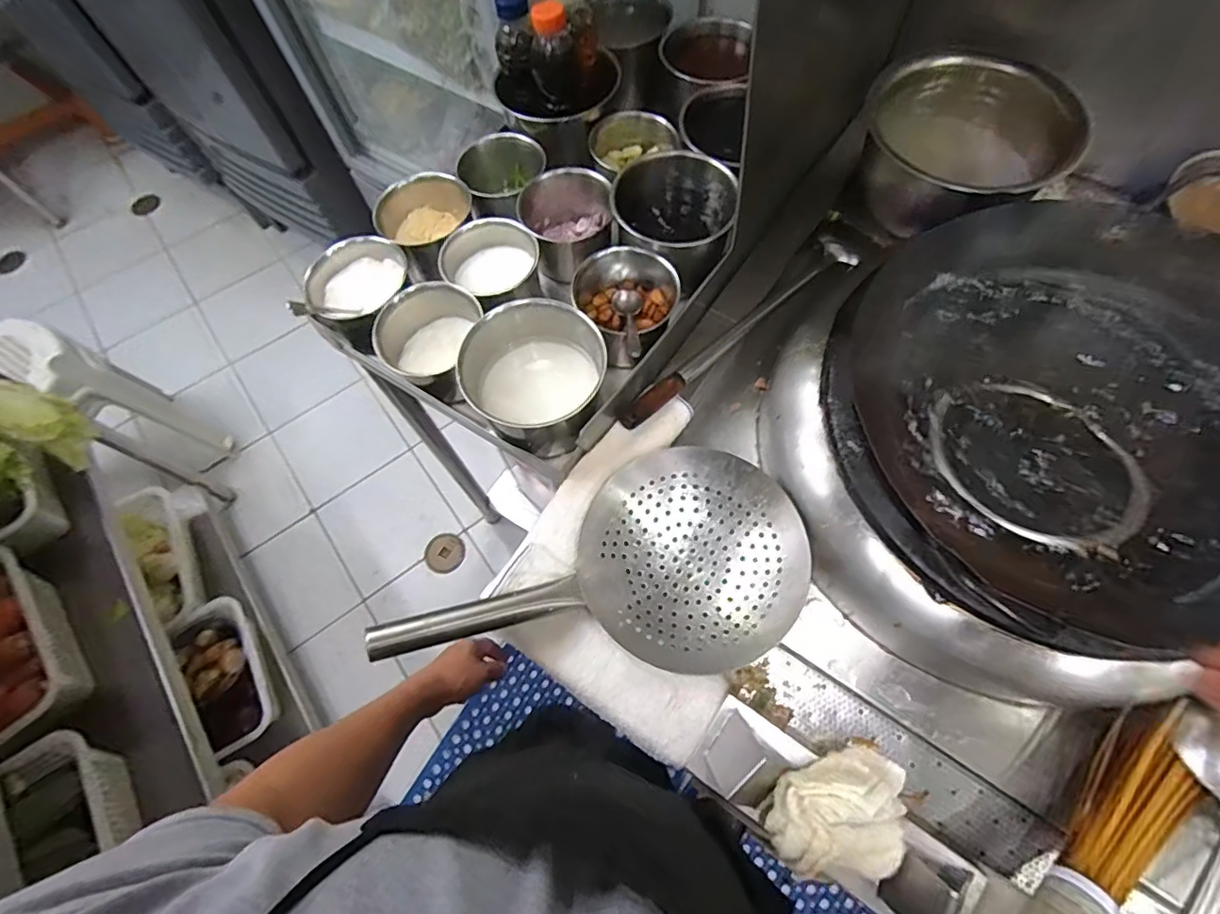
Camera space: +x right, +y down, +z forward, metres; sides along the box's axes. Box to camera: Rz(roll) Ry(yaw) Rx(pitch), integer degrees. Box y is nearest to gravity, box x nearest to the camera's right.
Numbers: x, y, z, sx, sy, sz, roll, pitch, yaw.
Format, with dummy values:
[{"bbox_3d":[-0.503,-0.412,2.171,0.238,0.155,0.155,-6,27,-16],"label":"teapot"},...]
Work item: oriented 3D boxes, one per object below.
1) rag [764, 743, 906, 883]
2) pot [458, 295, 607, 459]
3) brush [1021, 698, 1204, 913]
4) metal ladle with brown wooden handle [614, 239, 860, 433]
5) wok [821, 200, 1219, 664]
[{"bbox_3d":[0.202,0.309,0.470,0.125,0.050,0.089,-19,67,-6],"label":"rag"},{"bbox_3d":[-0.084,-0.085,0.632,0.142,0.128,0.141,-1,66,2],"label":"pot"},{"bbox_3d":[0.425,0.330,0.465,0.290,0.054,0.063,-43,71,-14],"label":"brush"},{"bbox_3d":[0.172,-0.162,0.700,0.417,0.047,0.056,-41,71,-14],"label":"metal ladle with brown wooden handle"},{"bbox_3d":[0.447,-0.049,0.532,0.427,0.093,0.416,-15,67,-4],"label":"wok"}]

